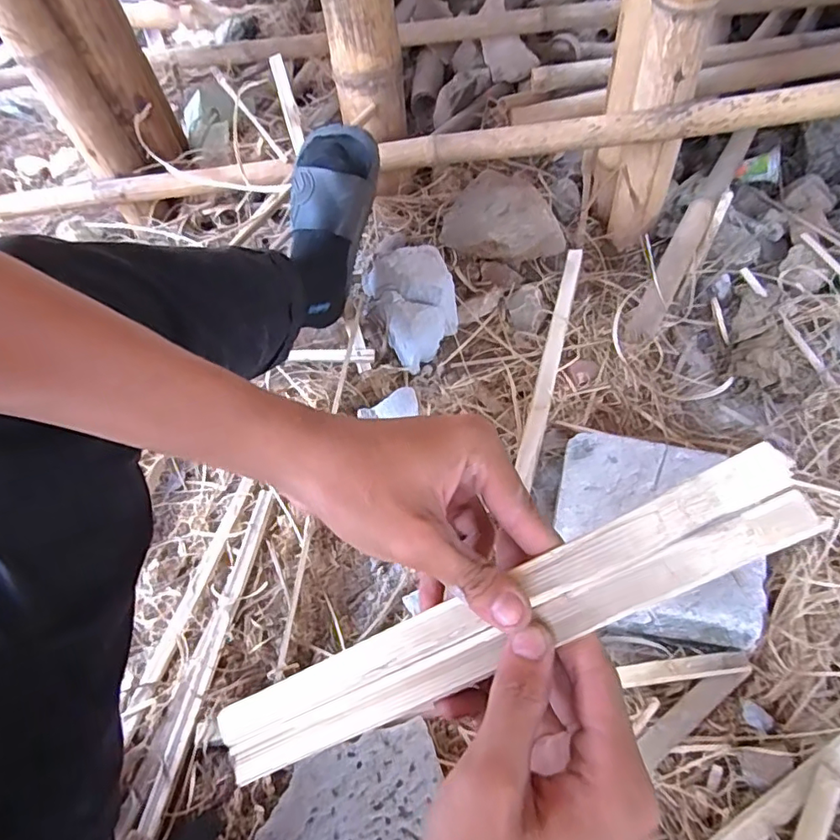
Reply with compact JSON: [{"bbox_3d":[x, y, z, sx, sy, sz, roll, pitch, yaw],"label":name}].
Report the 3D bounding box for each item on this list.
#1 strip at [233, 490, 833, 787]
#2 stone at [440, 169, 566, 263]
[{"bbox_3d":[0.030,0.107,0.252,0.290,0.008,0.018,-31,49,14],"label":"strip"},{"bbox_3d":[0.134,-0.329,0.895,0.193,0.072,0.143,4,51,9],"label":"stone"}]

